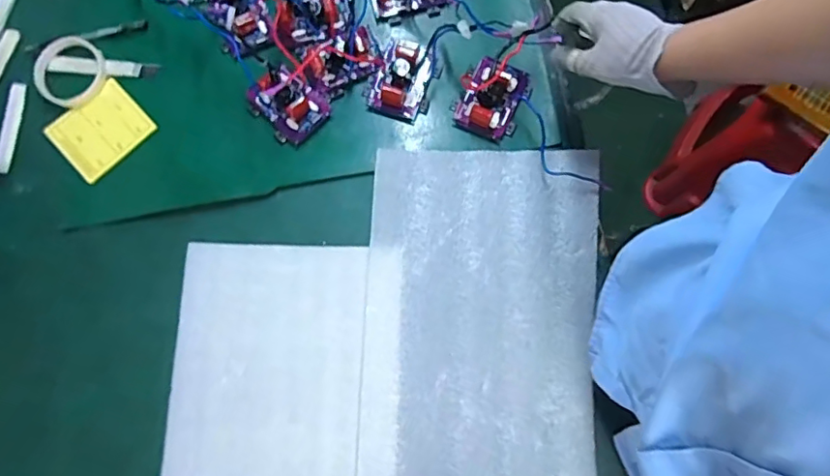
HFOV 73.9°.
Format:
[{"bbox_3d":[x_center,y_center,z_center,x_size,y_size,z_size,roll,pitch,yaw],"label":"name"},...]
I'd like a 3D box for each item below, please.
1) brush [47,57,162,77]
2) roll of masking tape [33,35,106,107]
[{"bbox_3d":[-0.400,-0.221,0.709,0.135,0.007,0.021,4,77,2],"label":"brush"},{"bbox_3d":[-0.438,-0.213,0.701,0.079,0.020,0.089,33,79,8],"label":"roll of masking tape"}]

